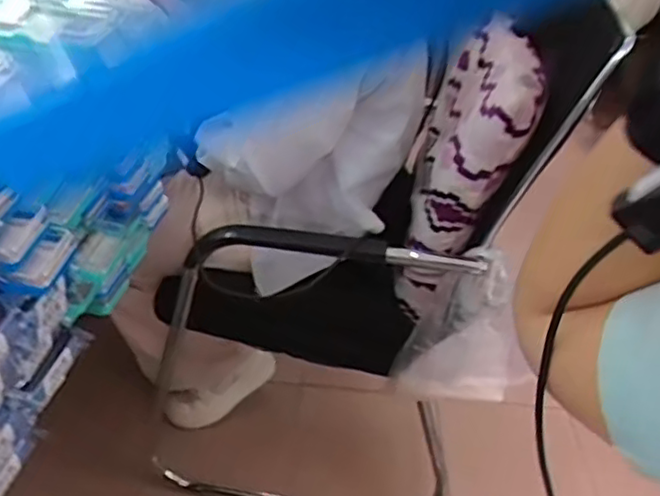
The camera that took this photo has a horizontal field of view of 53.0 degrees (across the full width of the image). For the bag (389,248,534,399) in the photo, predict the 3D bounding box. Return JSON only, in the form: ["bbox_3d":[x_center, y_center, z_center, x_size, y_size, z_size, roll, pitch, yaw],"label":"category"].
[{"bbox_3d":[0.179,0.114,0.860,0.163,0.236,0.057,14,37,8],"label":"bag"}]

